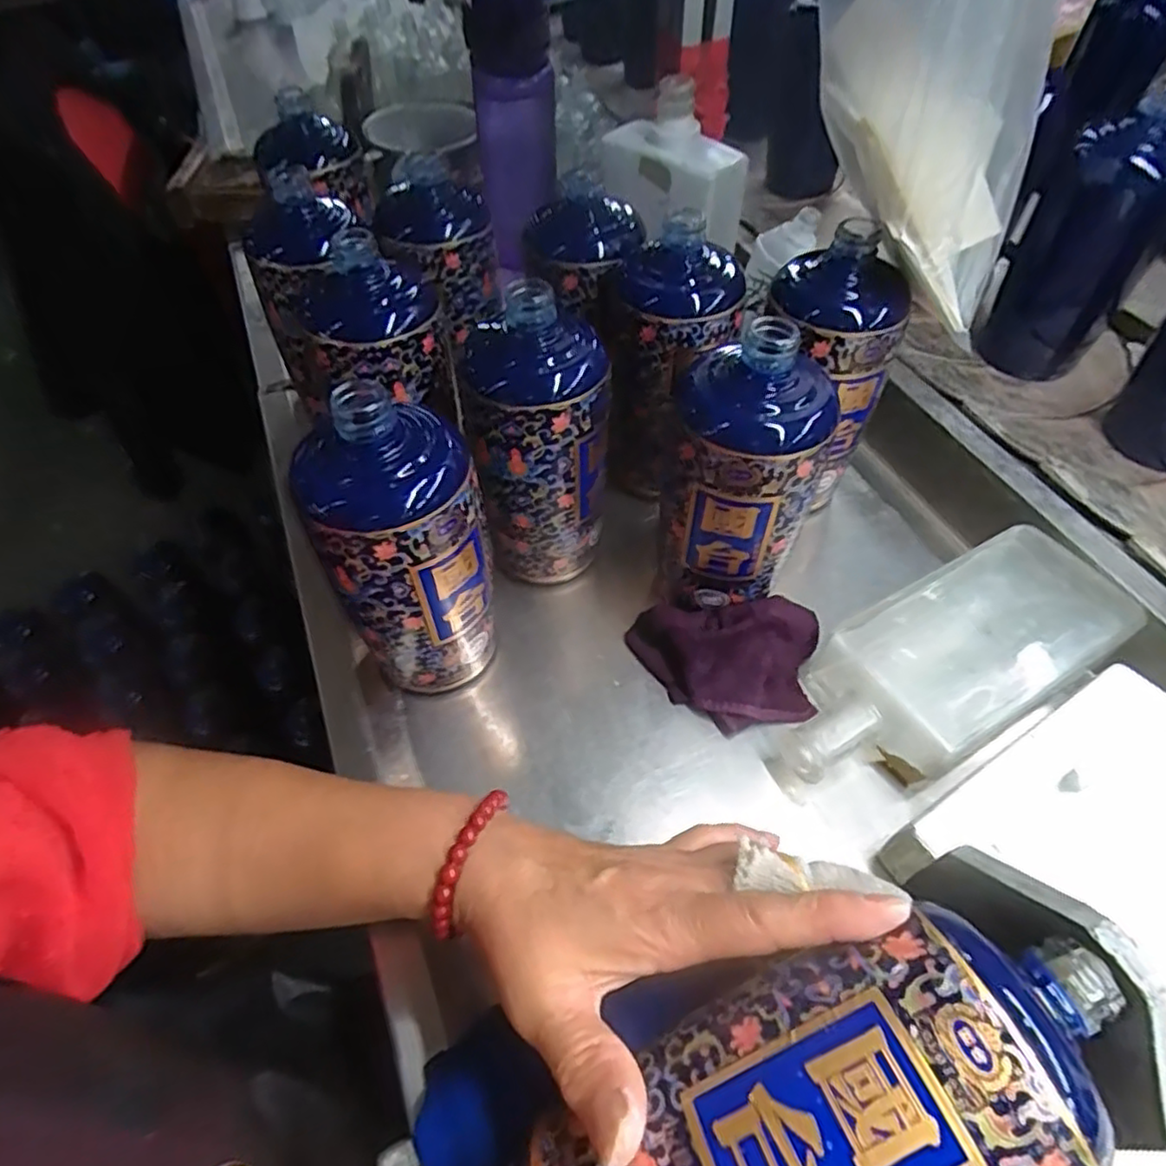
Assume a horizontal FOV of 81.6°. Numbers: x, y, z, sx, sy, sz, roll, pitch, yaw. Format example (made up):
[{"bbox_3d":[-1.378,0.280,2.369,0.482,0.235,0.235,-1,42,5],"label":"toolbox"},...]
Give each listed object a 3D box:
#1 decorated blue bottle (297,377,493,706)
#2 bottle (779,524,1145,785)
[{"bbox_3d":[-0.088,-0.011,0.358,0.076,0.192,0.067,-16,56,-8],"label":"decorated blue bottle"},{"bbox_3d":[0.212,0.048,0.398,0.227,0.049,0.091,-26,57,-14],"label":"bottle"}]

